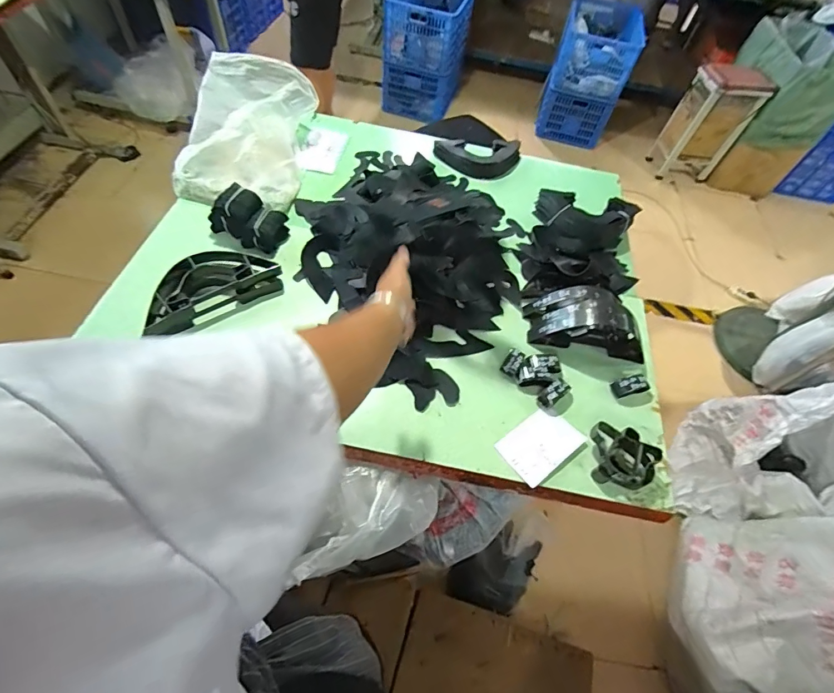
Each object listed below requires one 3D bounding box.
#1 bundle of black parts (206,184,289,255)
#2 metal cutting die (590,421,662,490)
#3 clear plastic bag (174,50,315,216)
[{"bbox_3d":[-0.398,-0.299,1.002,0.159,0.120,0.106,12,66,3],"label":"bundle of black parts"},{"bbox_3d":[0.394,0.205,0.802,0.121,0.053,0.108,5,66,1],"label":"metal cutting die"},{"bbox_3d":[-0.456,-0.554,1.109,0.289,0.203,0.418,11,66,3],"label":"clear plastic bag"}]

